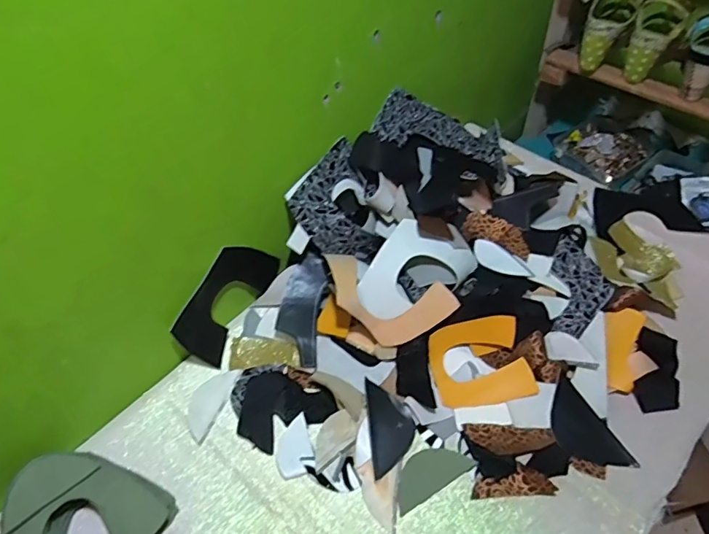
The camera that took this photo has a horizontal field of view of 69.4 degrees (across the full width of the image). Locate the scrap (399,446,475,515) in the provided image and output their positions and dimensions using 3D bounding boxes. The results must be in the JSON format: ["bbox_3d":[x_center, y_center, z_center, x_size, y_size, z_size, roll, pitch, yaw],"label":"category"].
[{"bbox_3d":[0.095,0.264,0.660,0.108,0.006,0.051,-27,61,-18],"label":"scrap"}]

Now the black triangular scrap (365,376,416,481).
[{"bbox_3d":[0.049,0.210,0.682,0.058,0.016,0.122,-5,51,-1],"label":"black triangular scrap"}]

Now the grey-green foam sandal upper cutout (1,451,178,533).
[{"bbox_3d":[-0.334,0.308,0.606,0.163,0.065,0.179,29,58,24],"label":"grey-green foam sandal upper cutout"}]

